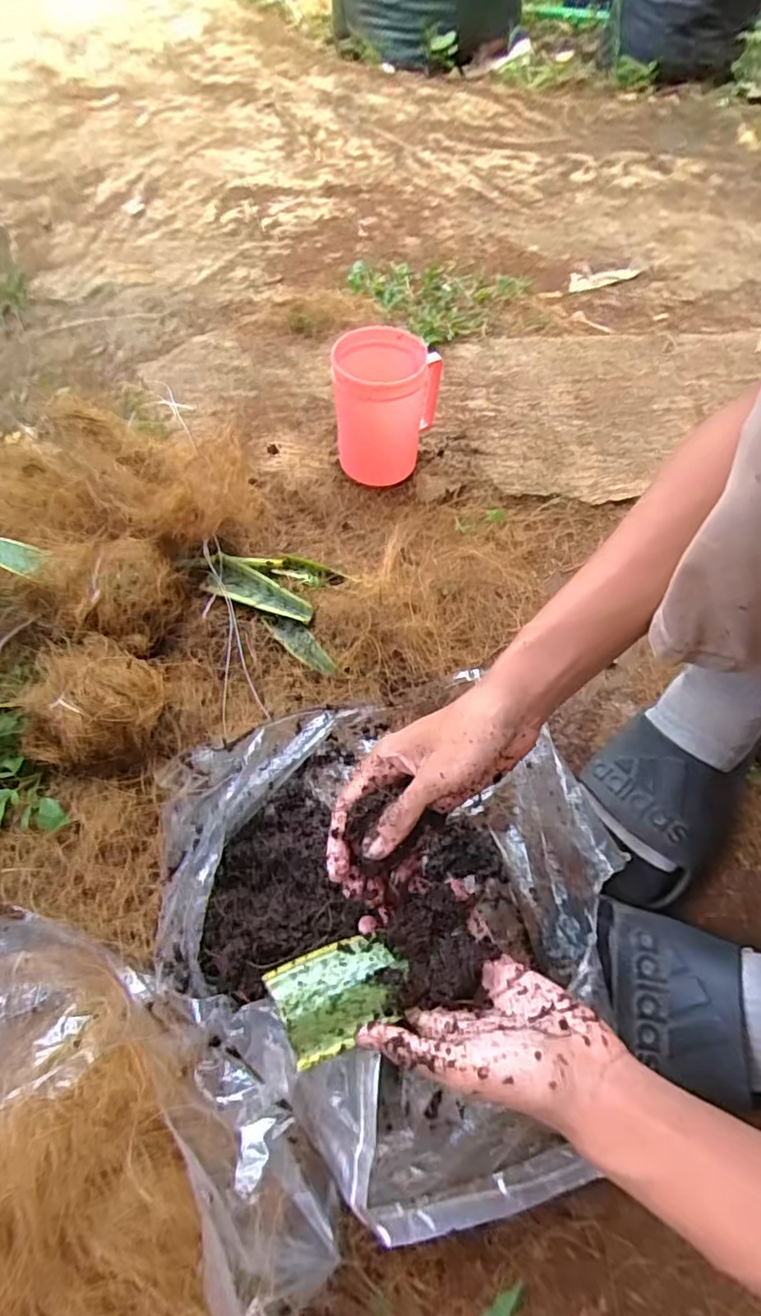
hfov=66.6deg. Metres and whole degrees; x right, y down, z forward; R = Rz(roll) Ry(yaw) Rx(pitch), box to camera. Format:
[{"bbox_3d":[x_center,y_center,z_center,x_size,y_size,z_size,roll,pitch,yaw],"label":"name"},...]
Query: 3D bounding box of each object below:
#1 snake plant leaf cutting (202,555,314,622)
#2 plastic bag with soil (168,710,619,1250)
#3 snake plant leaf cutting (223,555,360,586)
[{"bbox_3d":[-0.123,-0.069,0.592,0.120,0.018,0.042,25,64,14],"label":"snake plant leaf cutting"},{"bbox_3d":[-0.008,0.190,0.431,0.355,0.105,0.319,15,62,11],"label":"plastic bag with soil"},{"bbox_3d":[-0.093,-0.095,0.615,0.137,0.014,0.026,16,62,9],"label":"snake plant leaf cutting"}]

